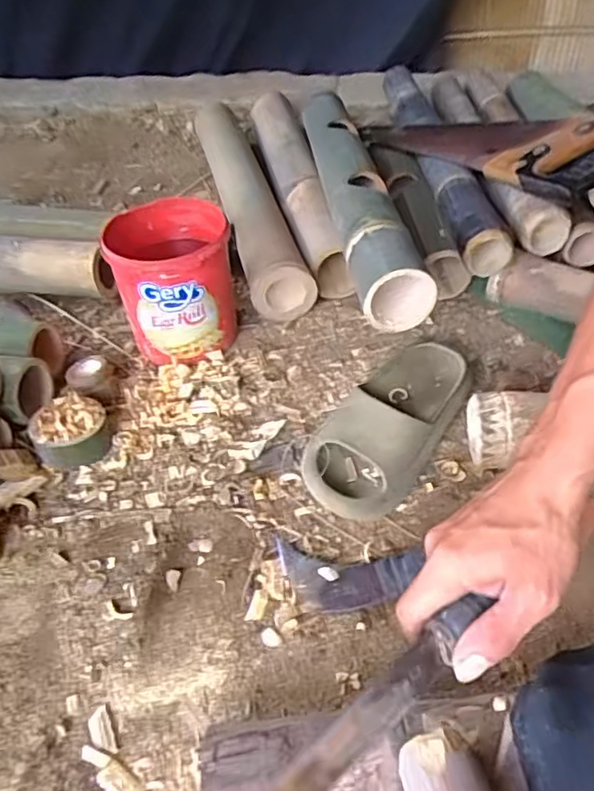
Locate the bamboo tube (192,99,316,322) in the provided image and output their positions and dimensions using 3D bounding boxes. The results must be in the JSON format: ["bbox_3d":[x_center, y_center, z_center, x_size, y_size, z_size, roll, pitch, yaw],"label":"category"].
[{"bbox_3d":[-0.087,-0.324,0.970,0.078,0.094,0.605,-12,44,-8],"label":"bamboo tube"}]

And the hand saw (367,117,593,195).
[{"bbox_3d":[0.249,-0.351,0.825,0.110,0.026,0.451,-39,38,-2],"label":"hand saw"}]

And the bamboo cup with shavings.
[{"bbox_3d":[-0.241,0.037,0.640,0.078,0.048,0.069,-21,46,-17],"label":"bamboo cup with shavings"}]

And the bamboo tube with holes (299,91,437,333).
[{"bbox_3d":[0.070,-0.272,0.791,0.073,0.074,0.516,-8,44,-4],"label":"bamboo tube with holes"}]

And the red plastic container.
[{"bbox_3d":[-0.146,-0.134,0.731,0.136,0.152,0.140,-11,44,-7],"label":"red plastic container"}]

